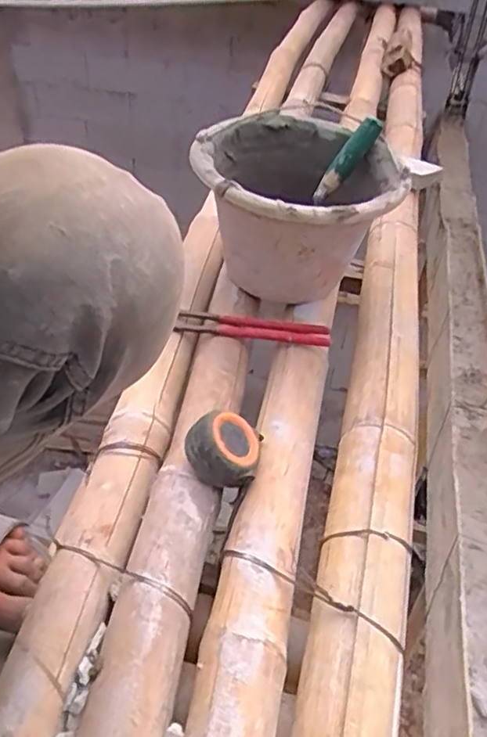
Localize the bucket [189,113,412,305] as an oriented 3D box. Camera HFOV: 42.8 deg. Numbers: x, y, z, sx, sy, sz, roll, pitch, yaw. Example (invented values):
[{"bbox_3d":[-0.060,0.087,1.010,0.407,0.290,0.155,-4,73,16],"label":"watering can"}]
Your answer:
[{"bbox_3d":[0.065,-0.185,0.788,0.237,0.183,0.251,2,41,-2],"label":"bucket"}]

